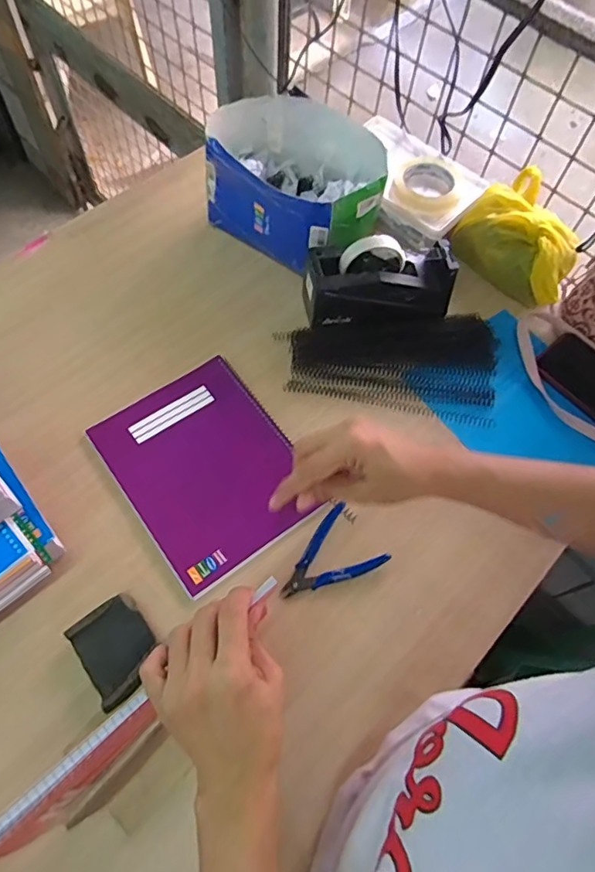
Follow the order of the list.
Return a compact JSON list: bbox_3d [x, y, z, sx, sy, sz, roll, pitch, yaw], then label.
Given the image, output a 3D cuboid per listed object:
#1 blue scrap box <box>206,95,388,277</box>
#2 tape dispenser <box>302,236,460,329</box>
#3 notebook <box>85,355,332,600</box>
[{"bbox_3d":[0.005,-0.377,0.795,0.256,0.124,0.208,42,68,15],"label":"blue scrap box"},{"bbox_3d":[0.114,-0.211,0.742,0.209,0.105,0.098,-3,64,-5],"label":"tape dispenser"},{"bbox_3d":[-0.112,0.036,0.669,0.203,0.014,0.256,-33,70,-18],"label":"notebook"}]

